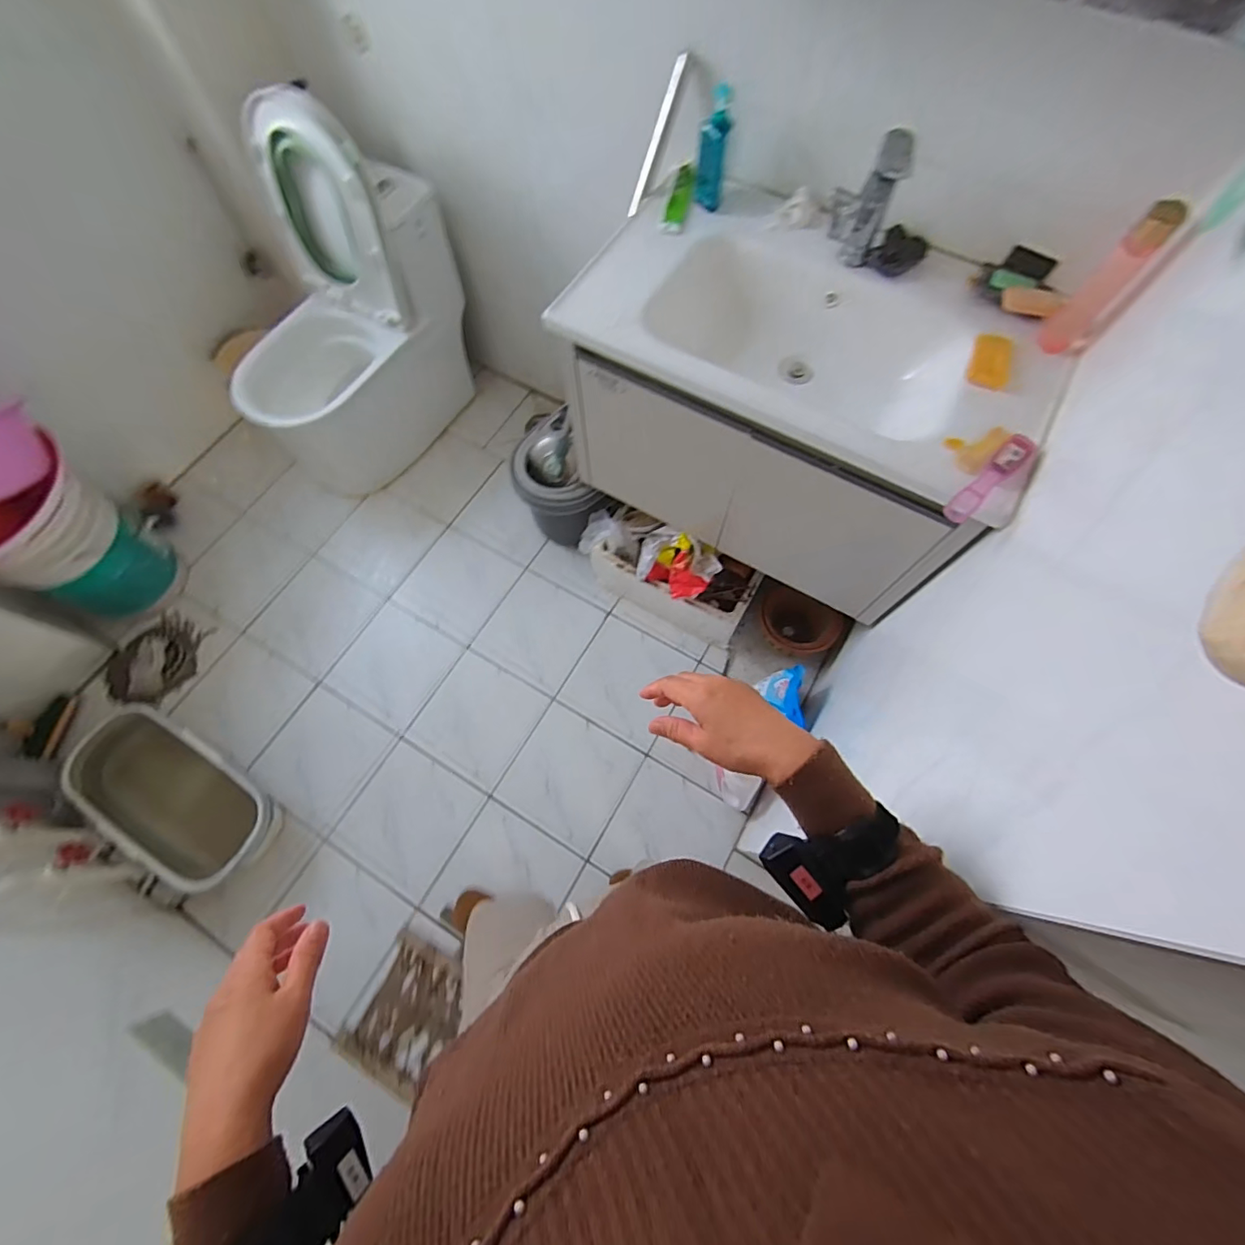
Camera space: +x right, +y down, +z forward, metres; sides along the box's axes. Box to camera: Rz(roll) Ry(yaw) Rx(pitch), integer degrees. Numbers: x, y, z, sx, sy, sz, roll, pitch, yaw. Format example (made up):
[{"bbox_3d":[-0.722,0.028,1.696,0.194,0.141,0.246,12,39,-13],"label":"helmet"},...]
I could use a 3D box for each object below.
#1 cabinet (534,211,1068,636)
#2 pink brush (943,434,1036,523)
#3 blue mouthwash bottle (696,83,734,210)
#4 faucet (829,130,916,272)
[{"bbox_3d":[0.327,-0.403,1.114,0.777,0.566,0.438,34,73,12],"label":"cabinet"},{"bbox_3d":[0.534,-0.210,0.761,0.179,0.029,0.045,-40,74,-14],"label":"pink brush"},{"bbox_3d":[0.161,-0.826,0.928,0.054,0.162,0.073,4,69,2],"label":"blue mouthwash bottle"},{"bbox_3d":[0.376,-0.642,0.834,0.064,0.161,0.190,36,73,13],"label":"faucet"}]

